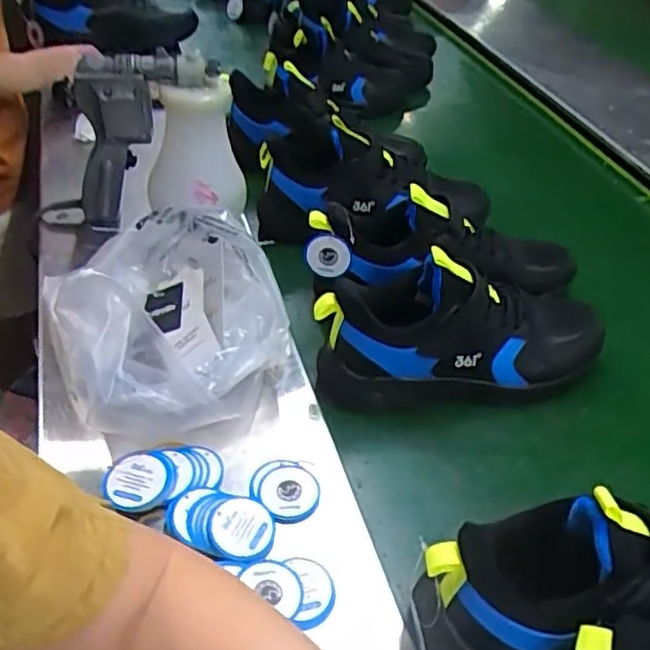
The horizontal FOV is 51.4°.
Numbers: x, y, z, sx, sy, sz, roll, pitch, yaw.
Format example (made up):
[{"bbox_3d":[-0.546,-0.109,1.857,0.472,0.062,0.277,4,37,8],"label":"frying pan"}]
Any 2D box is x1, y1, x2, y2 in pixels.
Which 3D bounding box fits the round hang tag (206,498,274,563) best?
[{"bbox_3d":[-0.062,0.152,0.505,0.048,0.008,0.046,1,60,-2],"label":"round hang tag"}]

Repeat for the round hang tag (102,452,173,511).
[{"bbox_3d":[-0.142,0.118,0.516,0.047,0.004,0.050,5,45,-5],"label":"round hang tag"}]

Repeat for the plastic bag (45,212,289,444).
[{"bbox_3d":[-0.135,0.002,0.600,0.189,0.133,0.193,-16,38,-18],"label":"plastic bag"}]

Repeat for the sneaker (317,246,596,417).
[{"bbox_3d":[0.132,0.000,0.655,0.278,0.158,0.110,-5,36,-4],"label":"sneaker"}]

